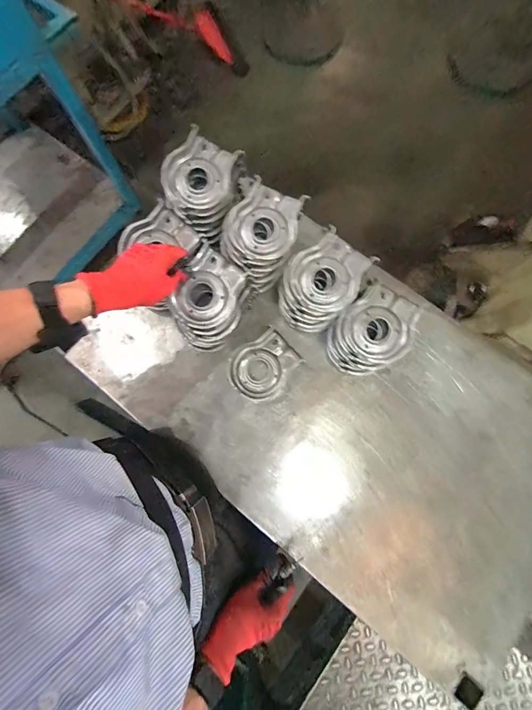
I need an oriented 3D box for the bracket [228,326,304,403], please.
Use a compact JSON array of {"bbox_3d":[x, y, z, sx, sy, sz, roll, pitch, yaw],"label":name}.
[{"bbox_3d":[-0.005,0.021,0.567,0.121,0.028,0.100,-43,81,-8],"label":"bracket"}]

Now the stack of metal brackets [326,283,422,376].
[{"bbox_3d":[0.174,-0.032,0.538,0.133,0.097,0.106,-38,80,-7],"label":"stack of metal brackets"}]

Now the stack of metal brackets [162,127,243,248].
[{"bbox_3d":[-0.105,-0.285,0.547,0.113,0.082,0.133,30,77,6],"label":"stack of metal brackets"}]

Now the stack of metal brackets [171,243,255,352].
[{"bbox_3d":[-0.086,-0.083,0.533,0.103,0.105,0.134,23,77,4],"label":"stack of metal brackets"}]

